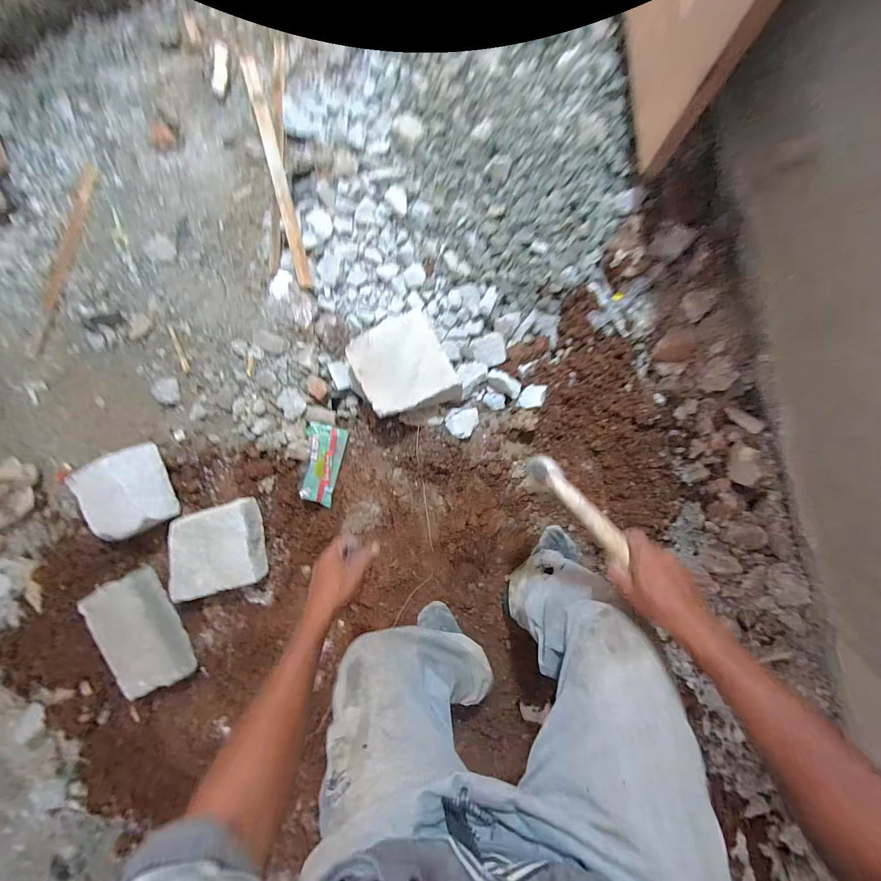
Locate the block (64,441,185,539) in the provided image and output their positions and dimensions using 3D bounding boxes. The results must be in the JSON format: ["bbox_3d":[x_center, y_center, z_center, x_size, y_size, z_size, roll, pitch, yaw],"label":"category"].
[{"bbox_3d":[-0.813,0.141,0.971,0.232,0.119,0.210,-18,93,7],"label":"block"}]

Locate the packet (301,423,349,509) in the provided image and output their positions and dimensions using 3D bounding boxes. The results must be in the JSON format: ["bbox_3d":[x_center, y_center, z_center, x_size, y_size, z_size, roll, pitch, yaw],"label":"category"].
[{"bbox_3d":[-0.303,0.060,0.940,0.095,0.031,0.198,16,96,4],"label":"packet"}]

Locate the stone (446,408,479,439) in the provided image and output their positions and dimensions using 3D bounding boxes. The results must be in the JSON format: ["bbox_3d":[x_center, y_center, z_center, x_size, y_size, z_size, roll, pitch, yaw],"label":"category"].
[{"bbox_3d":[0.051,-0.042,0.893,0.078,0.050,0.069,0,95,6],"label":"stone"}]

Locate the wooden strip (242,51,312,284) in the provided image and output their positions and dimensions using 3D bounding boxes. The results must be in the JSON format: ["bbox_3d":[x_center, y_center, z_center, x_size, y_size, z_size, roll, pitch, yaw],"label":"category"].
[{"bbox_3d":[-0.381,-0.624,0.882,0.034,0.009,0.512,-15,94,-17],"label":"wooden strip"}]

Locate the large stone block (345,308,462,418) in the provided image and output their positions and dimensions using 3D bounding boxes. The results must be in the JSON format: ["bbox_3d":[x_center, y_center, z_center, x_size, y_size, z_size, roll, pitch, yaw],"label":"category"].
[{"bbox_3d":[-0.083,-0.164,0.855,0.217,0.100,0.212,-19,93,7],"label":"large stone block"}]

